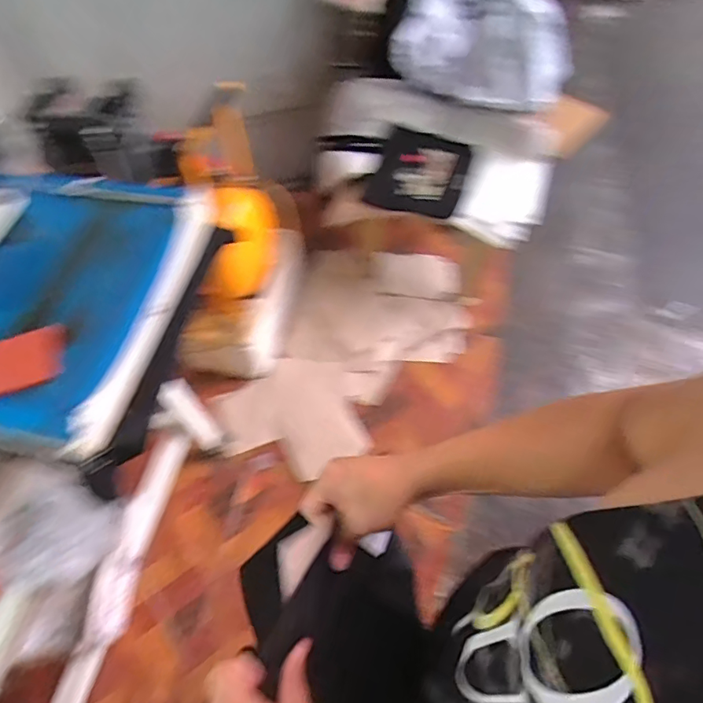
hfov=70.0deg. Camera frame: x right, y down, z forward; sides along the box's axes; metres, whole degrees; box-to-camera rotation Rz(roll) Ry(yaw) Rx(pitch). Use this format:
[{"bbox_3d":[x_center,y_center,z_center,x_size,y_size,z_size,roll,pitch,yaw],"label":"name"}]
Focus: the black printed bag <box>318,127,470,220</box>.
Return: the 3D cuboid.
[{"bbox_3d":[0.111,-0.511,1.411,0.433,0.075,0.276,12,60,12],"label":"black printed bag"}]

